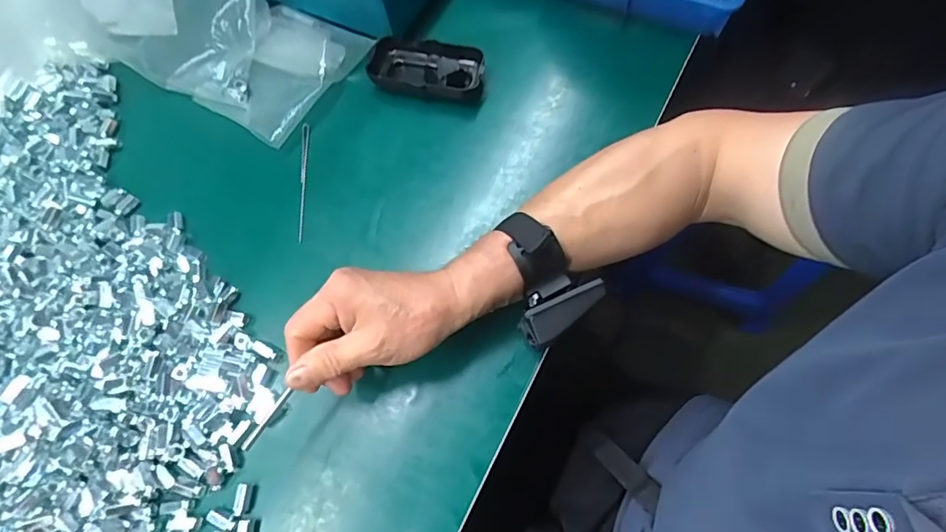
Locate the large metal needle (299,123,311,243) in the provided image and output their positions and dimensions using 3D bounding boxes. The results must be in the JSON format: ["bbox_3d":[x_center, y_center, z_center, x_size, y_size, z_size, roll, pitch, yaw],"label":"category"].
[{"bbox_3d":[-0.160,-0.081,0.473,0.008,0.004,0.124,-3,69,3],"label":"large metal needle"}]

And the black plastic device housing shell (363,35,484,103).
[{"bbox_3d":[-0.047,-0.192,0.492,0.116,0.029,0.055,13,71,9],"label":"black plastic device housing shell"}]

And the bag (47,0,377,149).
[{"bbox_3d":[-0.258,-0.245,0.460,0.263,0.151,0.150,27,73,13],"label":"bag"}]

